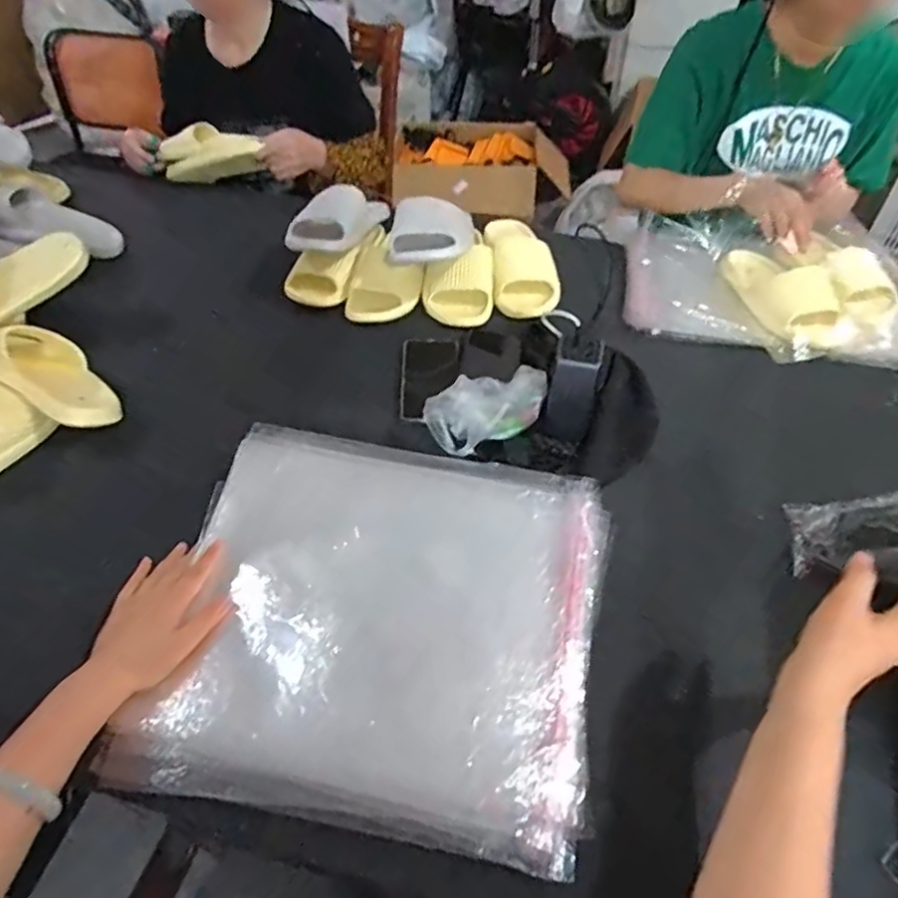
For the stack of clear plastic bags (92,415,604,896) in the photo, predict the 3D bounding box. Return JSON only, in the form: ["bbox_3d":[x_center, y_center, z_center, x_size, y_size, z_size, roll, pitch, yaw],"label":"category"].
[{"bbox_3d":[-0.059,0.139,0.555,0.381,0.038,0.352,8,48,7],"label":"stack of clear plastic bags"}]

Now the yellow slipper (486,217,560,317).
[{"bbox_3d":[0.113,-0.307,0.985,0.103,0.057,0.250,-4,48,-4],"label":"yellow slipper"}]

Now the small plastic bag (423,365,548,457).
[{"bbox_3d":[0.051,-0.058,0.698,0.157,0.049,0.087,-25,53,-21],"label":"small plastic bag"}]

